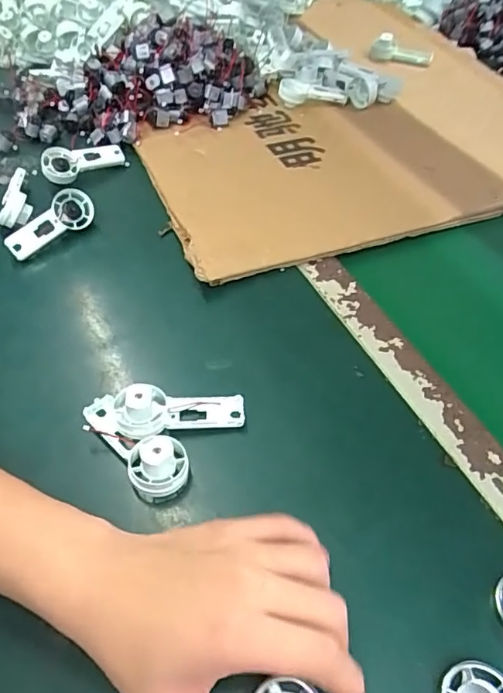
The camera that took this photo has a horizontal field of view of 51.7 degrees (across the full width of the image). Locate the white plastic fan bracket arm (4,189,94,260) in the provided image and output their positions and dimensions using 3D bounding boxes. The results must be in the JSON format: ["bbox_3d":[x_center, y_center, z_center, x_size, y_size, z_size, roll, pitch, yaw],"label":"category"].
[{"bbox_3d":[-0.203,-0.123,0.521,0.095,0.038,0.025,-34,58,-27],"label":"white plastic fan bracket arm"}]

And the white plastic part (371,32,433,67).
[{"bbox_3d":[0.225,-0.442,0.780,0.093,0.035,0.032,6,48,-12],"label":"white plastic part"}]

